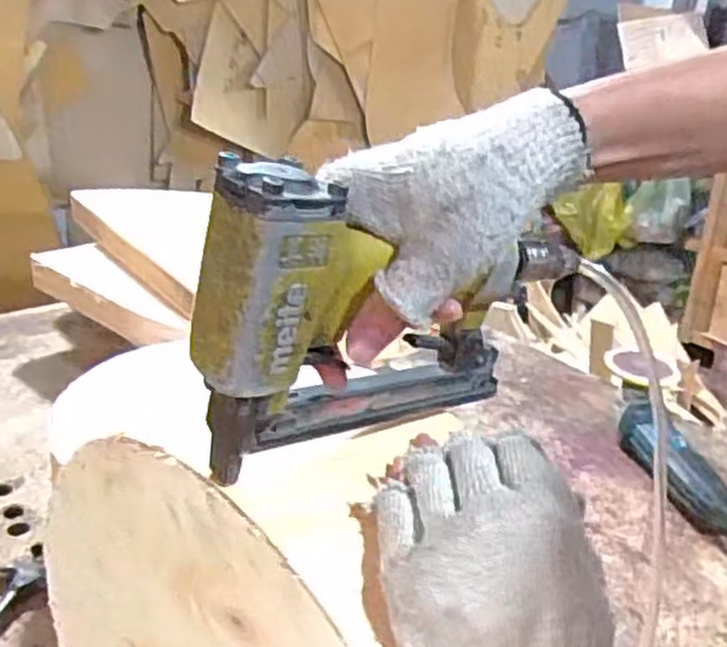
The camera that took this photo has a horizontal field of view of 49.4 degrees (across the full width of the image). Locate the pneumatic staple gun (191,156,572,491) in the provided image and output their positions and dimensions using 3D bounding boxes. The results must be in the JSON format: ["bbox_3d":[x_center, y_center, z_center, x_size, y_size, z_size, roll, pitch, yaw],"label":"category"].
[{"bbox_3d":[0.025,-0.010,0.365,0.209,0.135,0.041,-10,28,-31],"label":"pneumatic staple gun"}]

